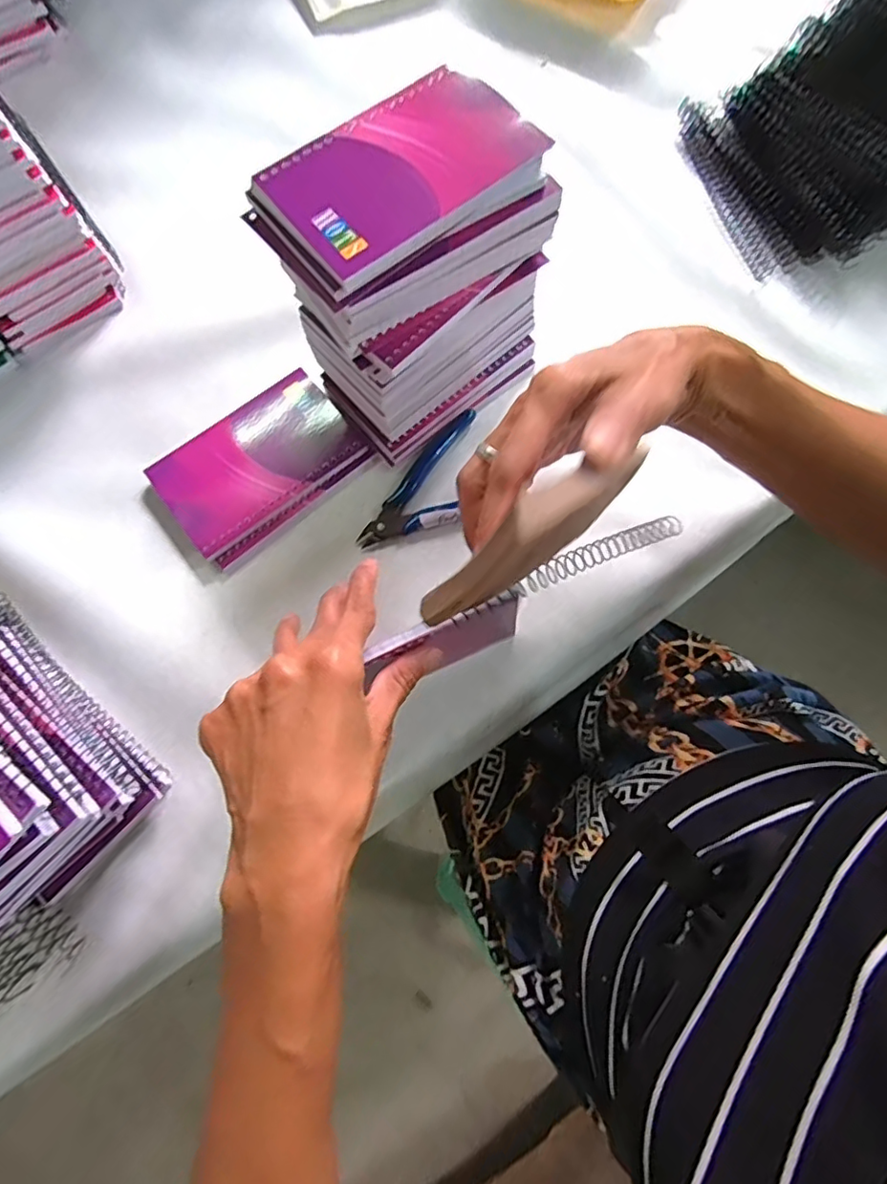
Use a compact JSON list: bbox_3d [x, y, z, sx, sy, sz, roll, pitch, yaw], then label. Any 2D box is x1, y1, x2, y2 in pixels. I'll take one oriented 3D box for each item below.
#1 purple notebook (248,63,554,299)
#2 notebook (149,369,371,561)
[{"bbox_3d":[-0.021,-0.209,0.287,0.131,0.015,0.079,-36,78,-7],"label":"purple notebook"},{"bbox_3d":[-0.126,-0.089,0.389,0.127,0.016,0.081,-38,78,-8],"label":"notebook"}]

